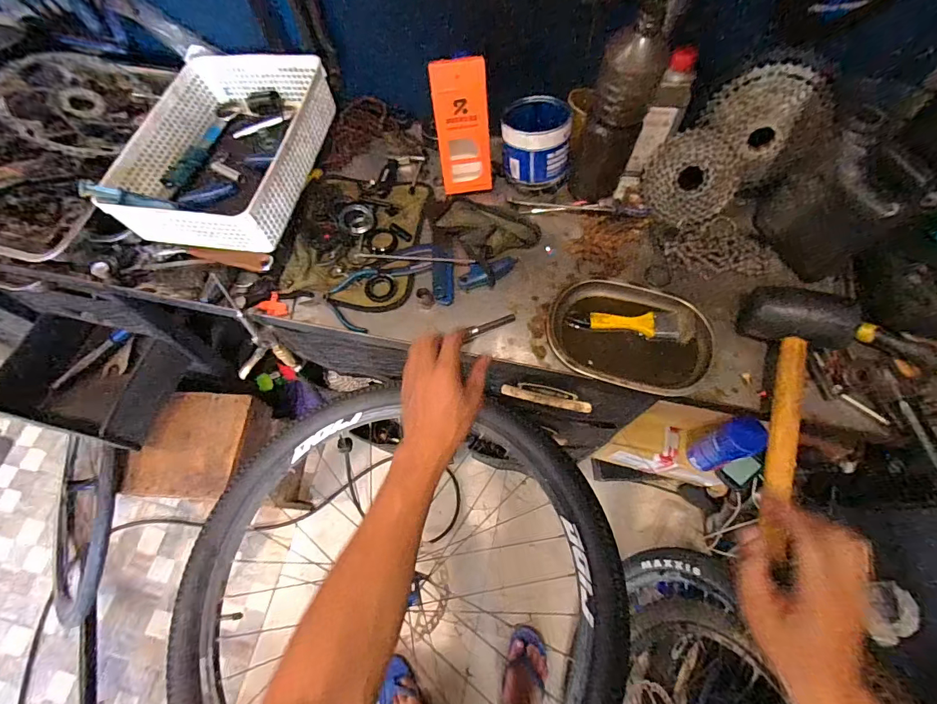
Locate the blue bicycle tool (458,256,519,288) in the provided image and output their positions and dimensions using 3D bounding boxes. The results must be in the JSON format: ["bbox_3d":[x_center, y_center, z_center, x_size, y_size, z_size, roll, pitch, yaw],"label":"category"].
[{"bbox_3d":[0.032,-0.119,0.636,0.096,0.012,0.035,-21,68,-6],"label":"blue bicycle tool"}]

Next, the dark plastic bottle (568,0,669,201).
[{"bbox_3d":[0.189,-0.304,0.563,0.075,0.236,0.065,17,70,10],"label":"dark plastic bottle"}]

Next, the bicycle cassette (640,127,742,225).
[{"bbox_3d":[0.327,-0.257,0.634,0.126,0.034,0.124,-12,102,29],"label":"bicycle cassette"}]

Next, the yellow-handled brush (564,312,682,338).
[{"bbox_3d":[0.214,-0.038,0.595,0.145,0.016,0.034,3,68,4],"label":"yellow-handled brush"}]

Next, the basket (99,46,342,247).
[{"bbox_3d":[-0.370,-0.320,0.670,0.250,0.094,0.335,8,68,6],"label":"basket"}]

